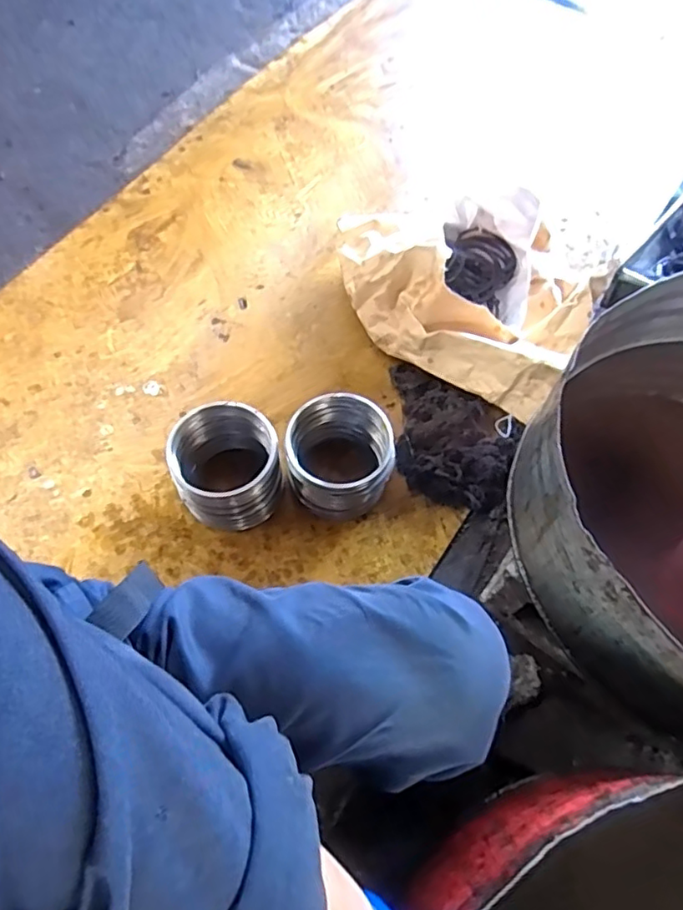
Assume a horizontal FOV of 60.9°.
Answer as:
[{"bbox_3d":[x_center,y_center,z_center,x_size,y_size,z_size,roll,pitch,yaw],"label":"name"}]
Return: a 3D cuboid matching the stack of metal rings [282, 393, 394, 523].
[{"bbox_3d":[-0.003,0.008,0.938,0.156,0.168,0.156,-9,65,-5],"label":"stack of metal rings"}]

